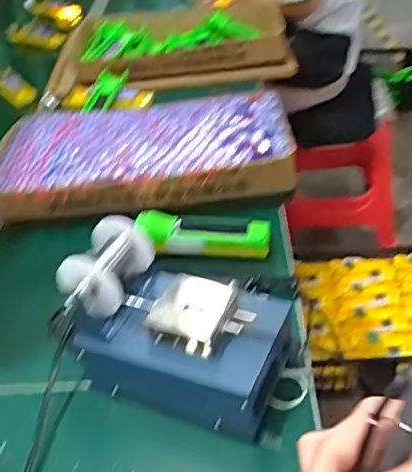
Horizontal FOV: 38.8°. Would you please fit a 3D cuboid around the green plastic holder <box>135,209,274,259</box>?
[{"bbox_3d":[-0.003,-0.002,0.726,0.163,0.034,0.047,-4,37,2],"label":"green plastic holder"}]

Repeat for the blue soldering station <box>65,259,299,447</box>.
[{"bbox_3d":[-0.020,0.100,0.562,0.179,0.096,0.122,11,40,20],"label":"blue soldering station"}]

